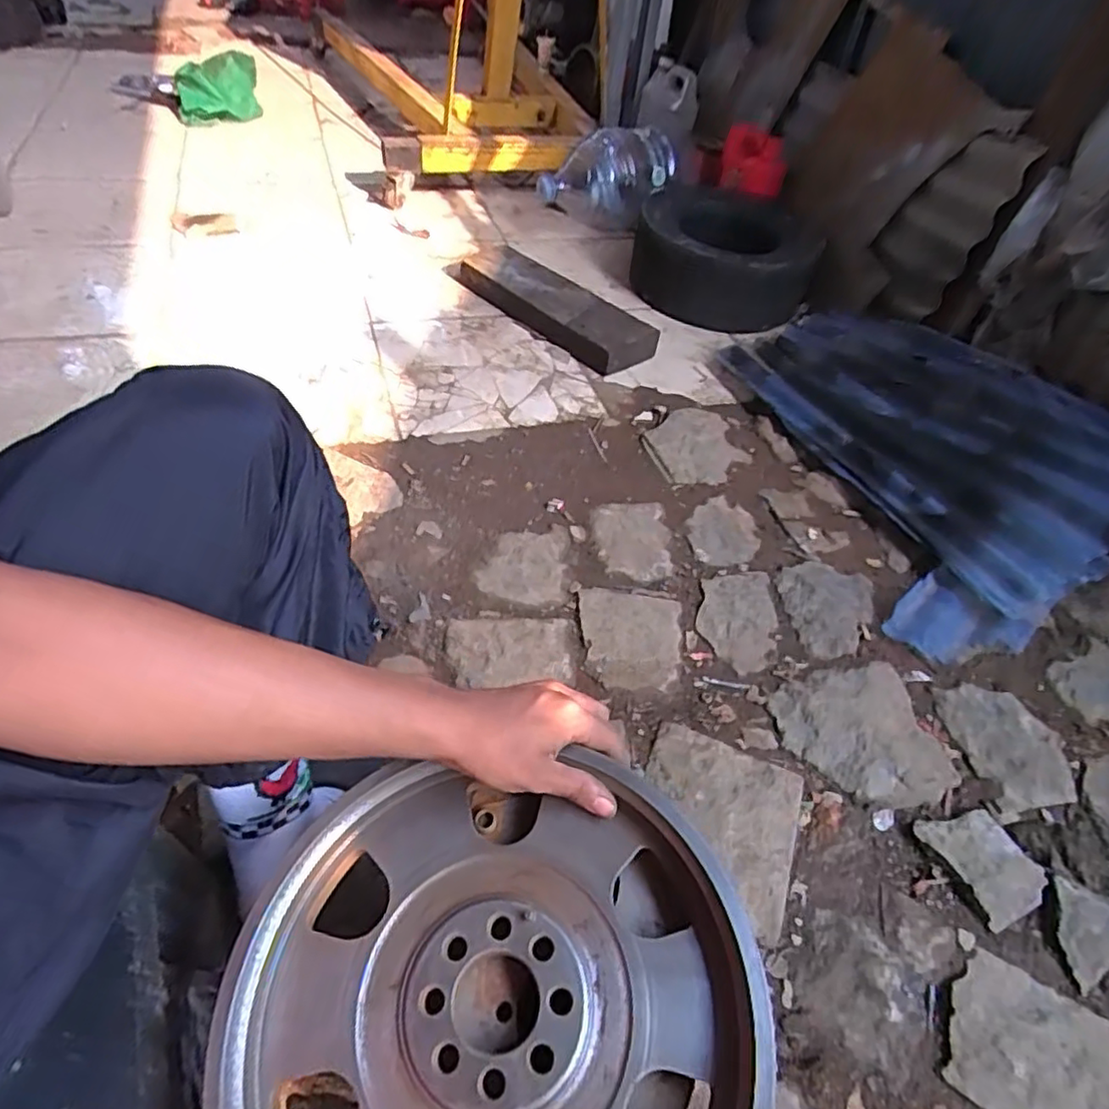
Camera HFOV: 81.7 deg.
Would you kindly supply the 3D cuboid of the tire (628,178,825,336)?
[{"bbox_3d":[0.431,-0.790,1.660,0.414,0.201,0.492,15,48,6],"label":"tire"}]

